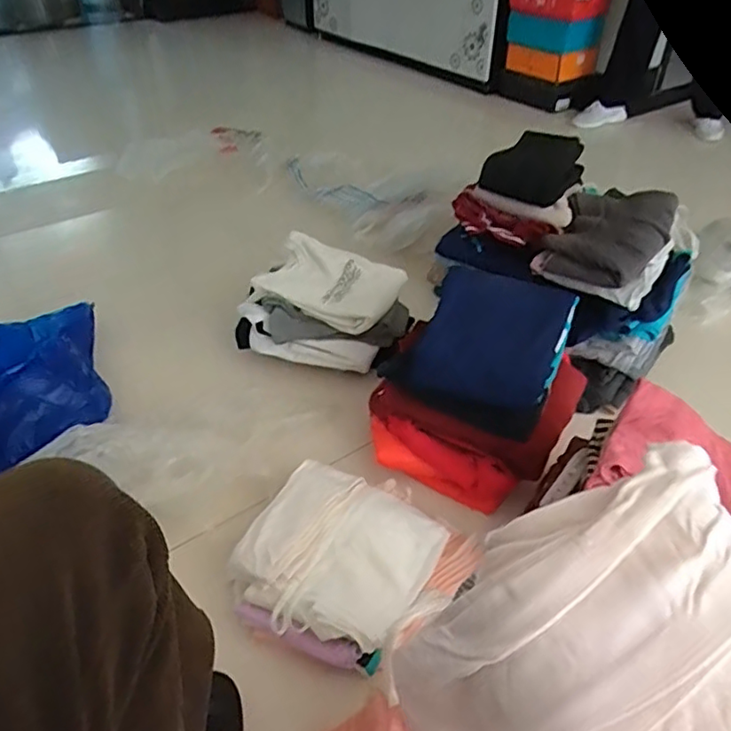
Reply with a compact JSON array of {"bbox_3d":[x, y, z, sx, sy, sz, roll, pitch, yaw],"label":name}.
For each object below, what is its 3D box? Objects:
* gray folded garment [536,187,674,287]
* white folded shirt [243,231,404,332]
[{"bbox_3d":[0.440,-0.234,1.087,0.186,0.099,0.265,23,45,24],"label":"gray folded garment"},{"bbox_3d":[-0.068,-0.160,1.138,0.252,0.051,0.176,16,42,17],"label":"white folded shirt"}]

